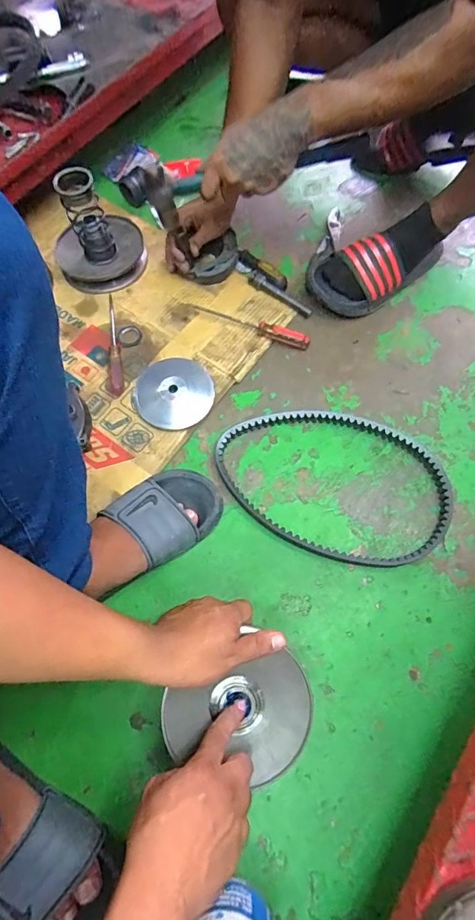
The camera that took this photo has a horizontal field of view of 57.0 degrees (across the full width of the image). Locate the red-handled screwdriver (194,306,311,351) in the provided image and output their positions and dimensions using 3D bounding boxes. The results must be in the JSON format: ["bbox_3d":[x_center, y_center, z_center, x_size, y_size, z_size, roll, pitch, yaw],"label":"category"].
[{"bbox_3d":[0.024,-0.223,0.727,0.198,0.022,0.025,17,70,7],"label":"red-handled screwdriver"}]

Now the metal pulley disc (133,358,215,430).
[{"bbox_3d":[-0.101,-0.106,0.680,0.122,0.019,0.116,0,69,1],"label":"metal pulley disc"}]

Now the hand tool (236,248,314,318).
[{"bbox_3d":[0.057,-0.309,0.762,0.054,0.021,0.174,-40,74,-13],"label":"hand tool"}]

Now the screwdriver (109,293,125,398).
[{"bbox_3d":[-0.201,-0.194,0.711,0.019,0.024,0.199,-8,69,-2],"label":"screwdriver"}]

